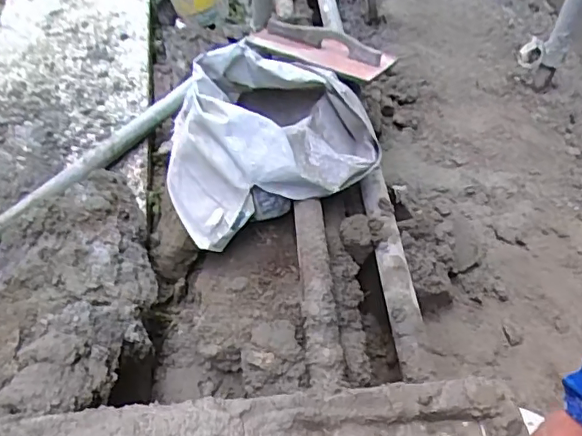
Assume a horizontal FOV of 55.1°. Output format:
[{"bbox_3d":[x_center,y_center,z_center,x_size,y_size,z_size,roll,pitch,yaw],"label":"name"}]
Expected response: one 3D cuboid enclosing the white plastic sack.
[{"bbox_3d":[-0.051,-0.150,1.052,0.365,0.217,0.315,-15,49,-15],"label":"white plastic sack"}]

